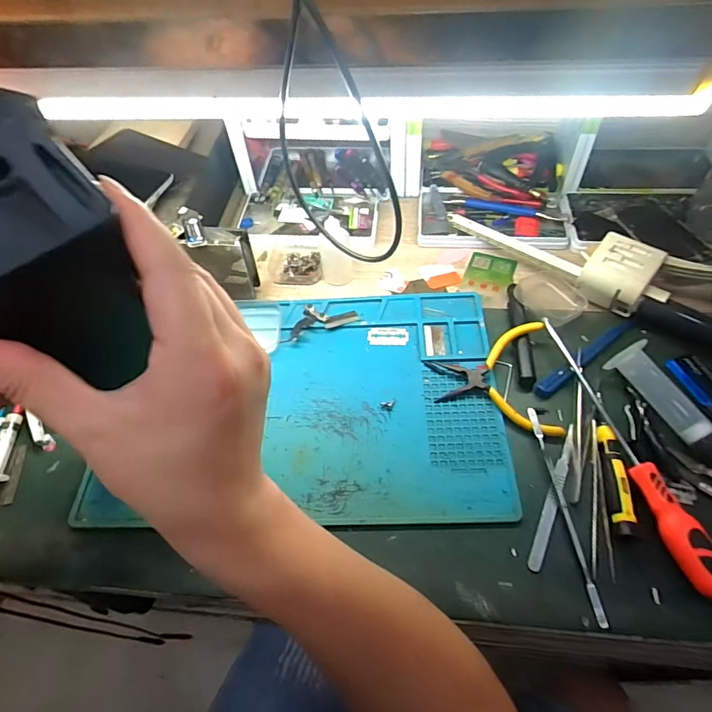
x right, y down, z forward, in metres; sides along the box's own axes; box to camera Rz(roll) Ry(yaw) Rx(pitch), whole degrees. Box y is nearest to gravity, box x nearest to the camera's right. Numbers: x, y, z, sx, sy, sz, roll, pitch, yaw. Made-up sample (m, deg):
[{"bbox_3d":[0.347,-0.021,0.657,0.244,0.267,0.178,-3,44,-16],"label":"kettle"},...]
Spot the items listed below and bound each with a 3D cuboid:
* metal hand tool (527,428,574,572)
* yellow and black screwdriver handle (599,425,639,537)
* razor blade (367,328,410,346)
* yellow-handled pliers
[{"bbox_3d":[0.164,0.113,0.386,0.011,0.009,0.132,21,58,17],"label":"metal hand tool"},{"bbox_3d":[0.208,0.095,0.373,0.013,0.021,0.093,6,55,6],"label":"yellow and black screwdriver handle"},{"bbox_3d":[0.034,-0.021,0.496,0.043,0.004,0.023,2,54,4],"label":"razor blade"},{"bbox_3d":[0.129,0.023,0.449,0.114,0.022,0.113,0,54,3],"label":"yellow-handled pliers"}]

